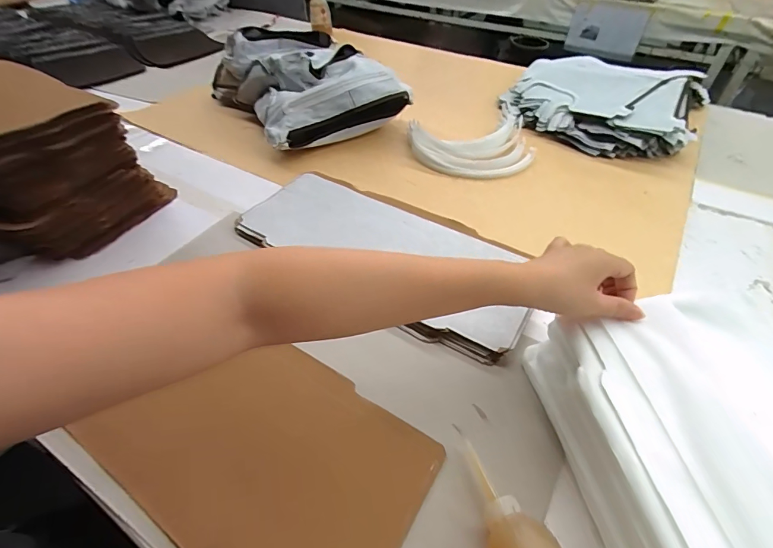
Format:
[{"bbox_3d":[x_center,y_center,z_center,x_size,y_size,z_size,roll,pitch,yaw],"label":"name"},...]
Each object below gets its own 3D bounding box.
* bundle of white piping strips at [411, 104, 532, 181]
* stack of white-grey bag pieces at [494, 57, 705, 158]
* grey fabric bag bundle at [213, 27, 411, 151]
[{"bbox_3d":[0.187,-0.254,0.772,0.265,0.028,0.187,-25,63,-17],"label":"bundle of white piping strips"},{"bbox_3d":[0.465,-0.376,0.865,0.368,0.090,0.352,24,50,21],"label":"stack of white-grey bag pieces"},{"bbox_3d":[-0.172,-0.405,0.849,0.294,0.142,0.345,-26,51,-24],"label":"grey fabric bag bundle"}]

